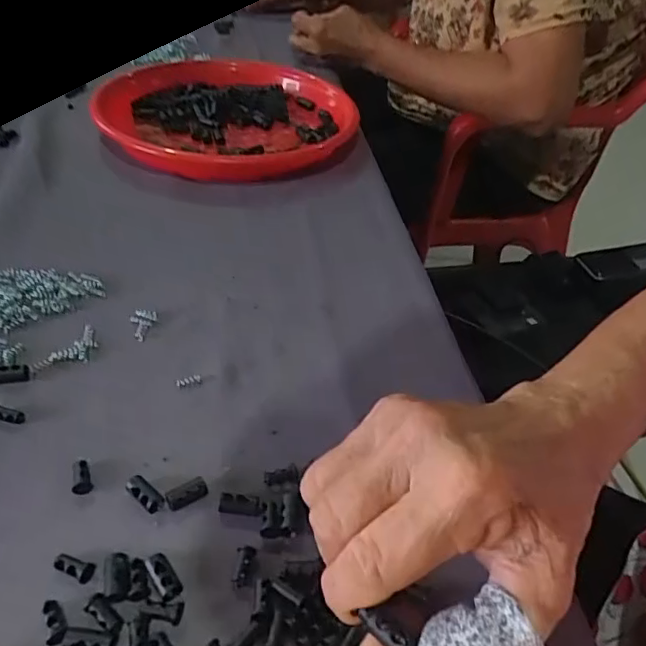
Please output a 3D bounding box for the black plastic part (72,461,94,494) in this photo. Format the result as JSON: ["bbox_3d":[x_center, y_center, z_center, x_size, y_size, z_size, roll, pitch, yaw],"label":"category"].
[{"bbox_3d":[-0.115,0.073,0.278,0.009,0.005,0.017,-8,55,-17],"label":"black plastic part"}]

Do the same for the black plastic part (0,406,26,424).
[{"bbox_3d":[-0.163,0.047,0.302,0.018,0.006,0.007,17,39,-9],"label":"black plastic part"}]

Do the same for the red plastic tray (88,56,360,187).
[{"bbox_3d":[-0.087,-0.205,0.584,0.238,0.041,0.231,7,40,0],"label":"red plastic tray"}]

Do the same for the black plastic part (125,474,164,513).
[{"bbox_3d":[-0.084,0.079,0.275,0.022,0.008,0.010,33,47,28],"label":"black plastic part"}]

